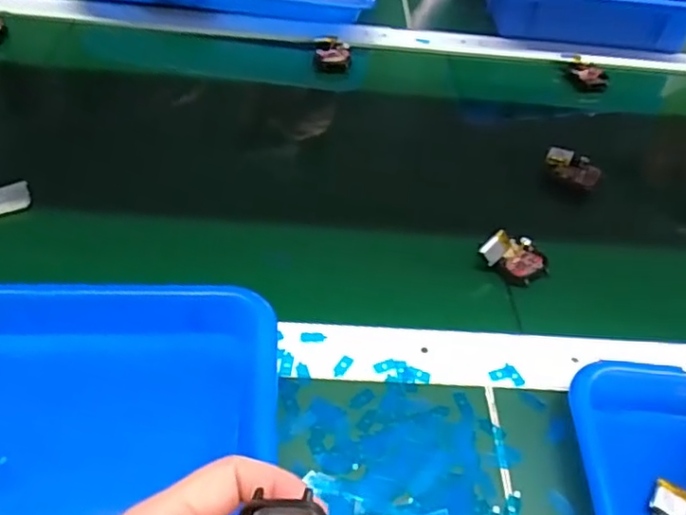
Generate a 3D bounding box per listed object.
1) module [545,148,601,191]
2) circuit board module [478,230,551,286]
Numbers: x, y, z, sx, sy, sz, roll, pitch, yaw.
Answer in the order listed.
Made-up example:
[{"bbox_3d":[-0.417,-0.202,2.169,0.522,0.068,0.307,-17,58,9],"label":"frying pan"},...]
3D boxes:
[{"bbox_3d":[0.204,-0.079,0.548,0.050,0.019,0.027,36,52,25],"label":"module"},{"bbox_3d":[0.127,0.000,0.451,0.050,0.028,0.037,-26,54,-28],"label":"circuit board module"}]

